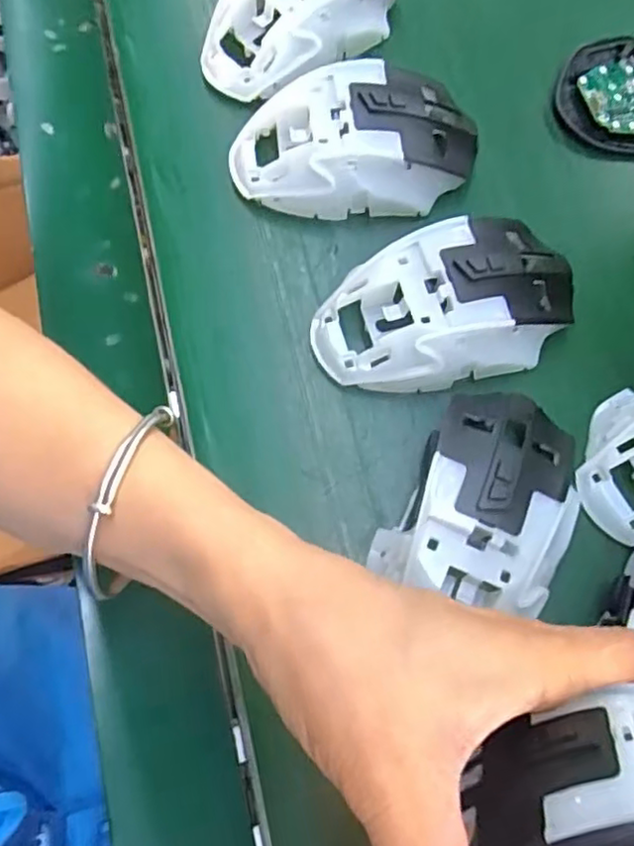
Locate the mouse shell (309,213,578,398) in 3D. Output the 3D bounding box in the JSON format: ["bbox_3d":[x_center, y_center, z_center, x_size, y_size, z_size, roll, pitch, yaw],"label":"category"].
[{"bbox_3d":[0.056,-0.049,0.292,0.111,0.036,0.062,-18,75,-7],"label":"mouse shell"}]

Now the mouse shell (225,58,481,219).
[{"bbox_3d":[0.018,-0.133,0.321,0.113,0.042,0.061,0,74,-2],"label":"mouse shell"}]

